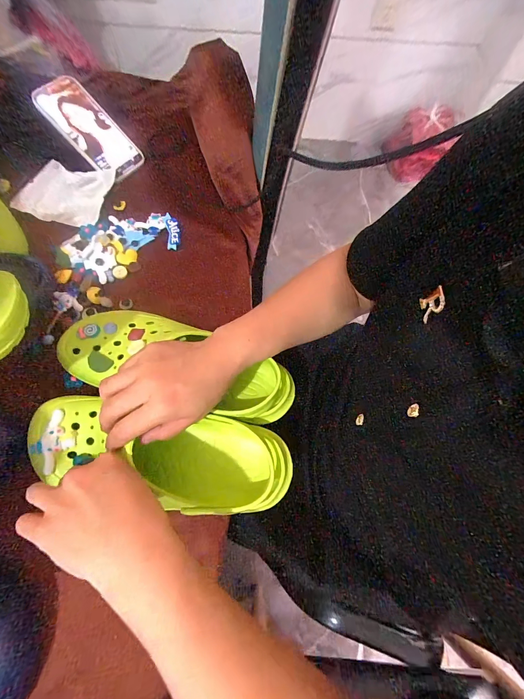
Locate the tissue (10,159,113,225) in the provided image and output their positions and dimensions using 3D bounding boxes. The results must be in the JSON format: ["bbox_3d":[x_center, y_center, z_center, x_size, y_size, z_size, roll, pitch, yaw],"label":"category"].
[{"bbox_3d":[-0.328,-0.257,0.506,0.132,0.018,0.115,8,69,2],"label":"tissue"}]

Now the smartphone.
[{"bbox_3d":[-0.283,-0.365,0.509,0.162,0.011,0.083,43,72,-17],"label":"smartphone"}]

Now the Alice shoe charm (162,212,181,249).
[{"bbox_3d":[-0.143,-0.189,0.486,0.024,0.006,0.059,-13,79,5],"label":"Alice shoe charm"}]

